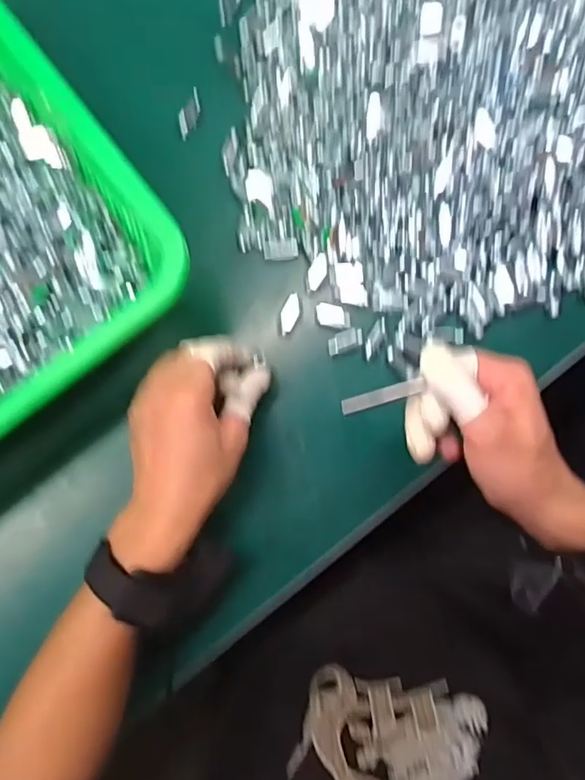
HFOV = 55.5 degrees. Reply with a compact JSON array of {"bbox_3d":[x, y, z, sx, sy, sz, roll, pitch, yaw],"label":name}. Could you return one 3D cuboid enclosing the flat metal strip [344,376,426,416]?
[{"bbox_3d":[0.051,0.004,0.321,0.045,0.006,0.009,-17,87,-1],"label":"flat metal strip"}]

